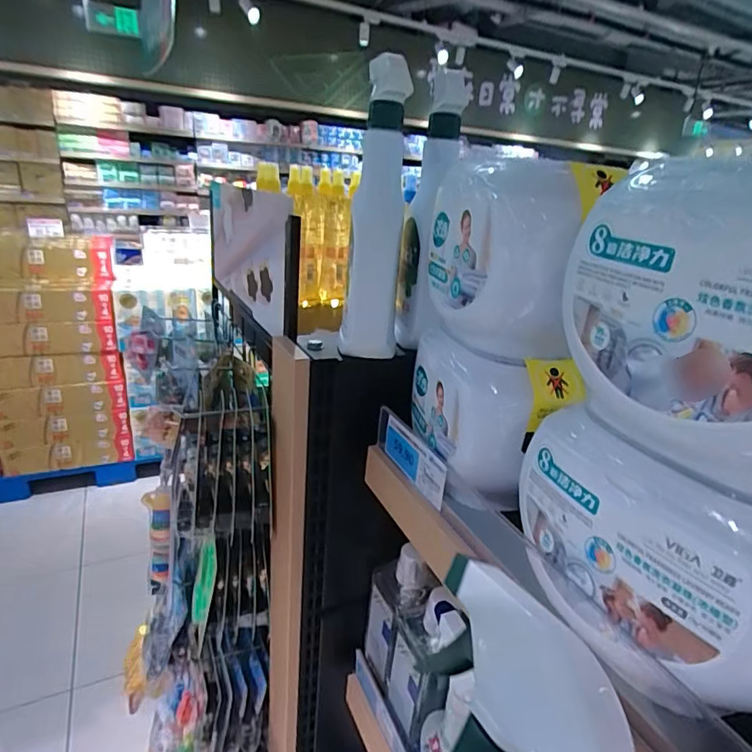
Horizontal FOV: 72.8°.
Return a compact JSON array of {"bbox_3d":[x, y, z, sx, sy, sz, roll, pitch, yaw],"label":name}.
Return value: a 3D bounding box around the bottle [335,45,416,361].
[{"bbox_3d":[-0.001,-0.137,0.450,0.051,0.233,0.057,3,22,-4],"label":"bottle"}]

